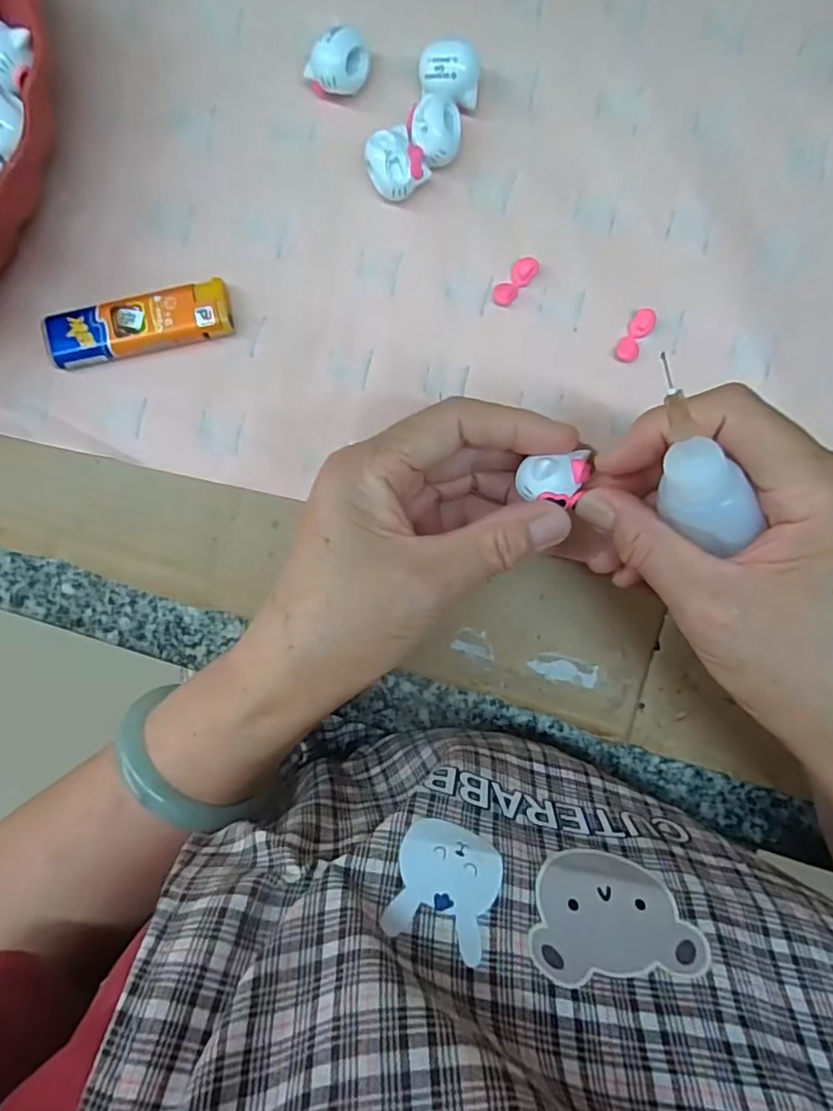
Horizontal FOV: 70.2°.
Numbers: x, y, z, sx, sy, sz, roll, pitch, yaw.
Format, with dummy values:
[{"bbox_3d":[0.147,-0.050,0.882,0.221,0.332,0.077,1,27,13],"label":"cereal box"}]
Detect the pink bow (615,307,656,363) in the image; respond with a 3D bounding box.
[{"bbox_3d":[0.096,-0.096,0.260,0.010,0.007,0.023,28,93,-2],"label":"pink bow"}]

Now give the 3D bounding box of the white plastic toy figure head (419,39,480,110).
[{"bbox_3d":[0.014,-0.200,0.250,0.024,0.020,0.021,-3,93,0],"label":"white plastic toy figure head"}]

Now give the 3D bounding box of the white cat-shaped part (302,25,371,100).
[{"bbox_3d":[-0.031,-0.204,0.248,0.027,0.020,0.018,-33,93,1],"label":"white cat-shaped part"}]

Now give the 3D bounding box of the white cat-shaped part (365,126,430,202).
[{"bbox_3d":[-0.010,-0.164,0.251,0.023,0.019,0.024,0,93,0],"label":"white cat-shaped part"}]

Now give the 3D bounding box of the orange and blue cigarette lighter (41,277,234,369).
[{"bbox_3d":[-0.119,-0.099,0.257,0.078,0.011,0.022,-13,93,0],"label":"orange and blue cigarette lighter"}]

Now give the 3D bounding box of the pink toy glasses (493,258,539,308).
[{"bbox_3d":[0.043,-0.120,0.260,0.010,0.006,0.024,41,93,-3],"label":"pink toy glasses"}]

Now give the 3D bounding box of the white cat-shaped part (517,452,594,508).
[{"bbox_3d":[0.051,-0.027,0.210,0.026,0.010,0.018,-6,94,1],"label":"white cat-shaped part"}]

